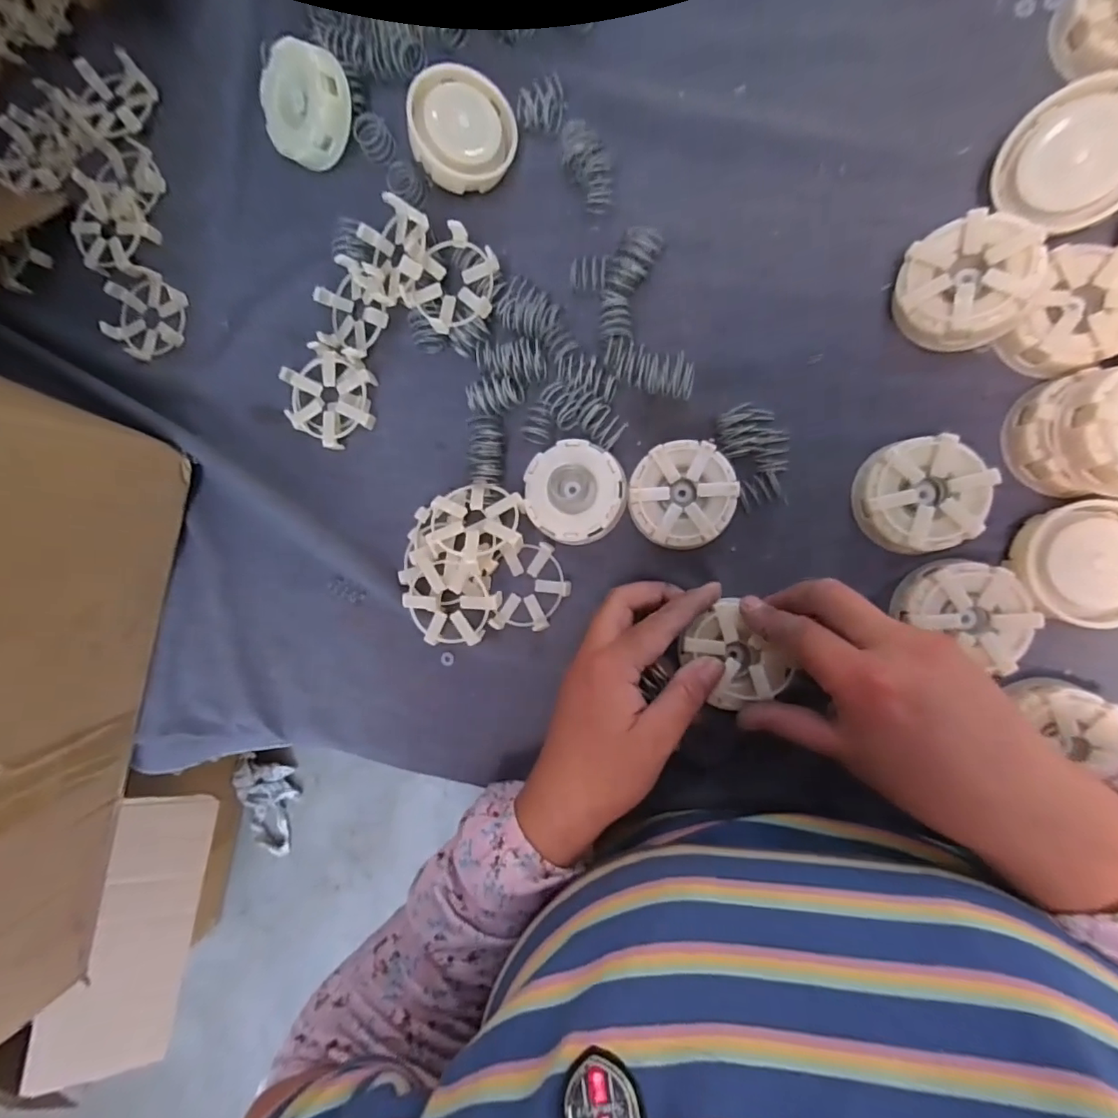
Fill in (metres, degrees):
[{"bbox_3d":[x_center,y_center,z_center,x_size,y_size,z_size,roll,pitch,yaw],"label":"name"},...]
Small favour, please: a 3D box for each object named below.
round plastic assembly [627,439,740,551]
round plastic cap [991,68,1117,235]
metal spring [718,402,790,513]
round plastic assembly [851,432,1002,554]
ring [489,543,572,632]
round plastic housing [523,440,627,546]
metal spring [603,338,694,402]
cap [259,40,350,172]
[{"bbox_3d":[0.077,-0.039,0.330,0.063,0.024,0.064,0,91,9],"label":"round plastic assembly"},{"bbox_3d":[0.270,-0.210,0.274,0.068,0.017,0.068,4,98,35],"label":"round plastic cap"},{"bbox_3d":[0.123,-0.064,0.325,0.037,0.018,0.060,-16,89,9],"label":"metal spring"},{"bbox_3d":[0.208,-0.036,0.304,0.060,0.028,0.063,-5,91,9],"label":"round plastic assembly"},{"bbox_3d":[-0.018,0.020,0.357,0.049,0.012,0.059,8,92,9],"label":"ring"},{"bbox_3d":[0.011,-0.043,0.343,0.064,0.023,0.062,0,91,9],"label":"round plastic housing"},{"bbox_3d":[0.058,-0.120,0.337,0.056,0.018,0.024,20,94,8],"label":"metal spring"},{"bbox_3d":[-0.174,-0.307,0.358,0.065,0.020,0.065,9,115,20],"label":"cap"}]

